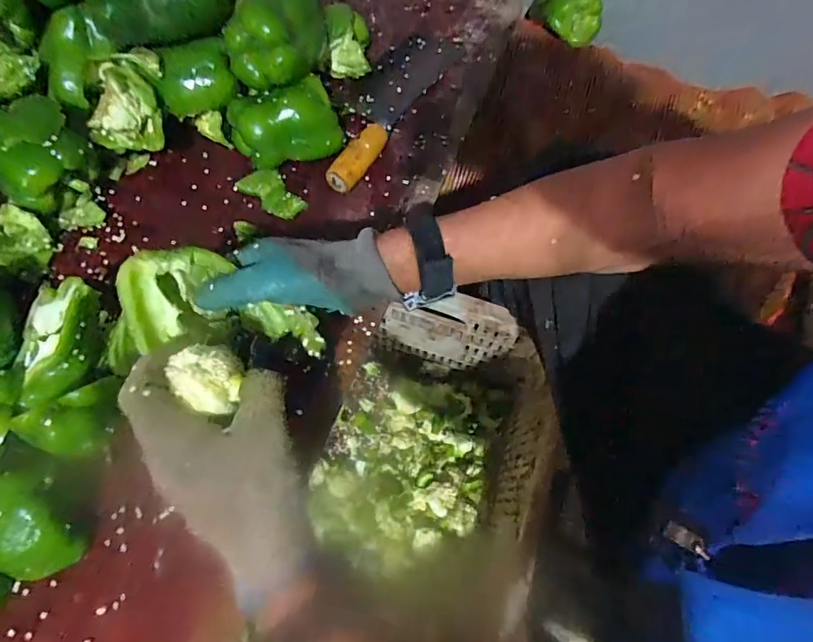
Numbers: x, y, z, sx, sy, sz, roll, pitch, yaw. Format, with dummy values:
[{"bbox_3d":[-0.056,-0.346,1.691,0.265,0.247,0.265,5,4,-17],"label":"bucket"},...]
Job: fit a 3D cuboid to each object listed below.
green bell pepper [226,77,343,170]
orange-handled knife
[{"bbox_3d":[-0.124,-0.197,0.483,0.107,0.072,0.063,-18,70,-9],"label":"green bell pepper"},{"bbox_3d":[-0.023,-0.254,0.535,0.074,0.033,0.262,28,70,9],"label":"orange-handled knife"}]

